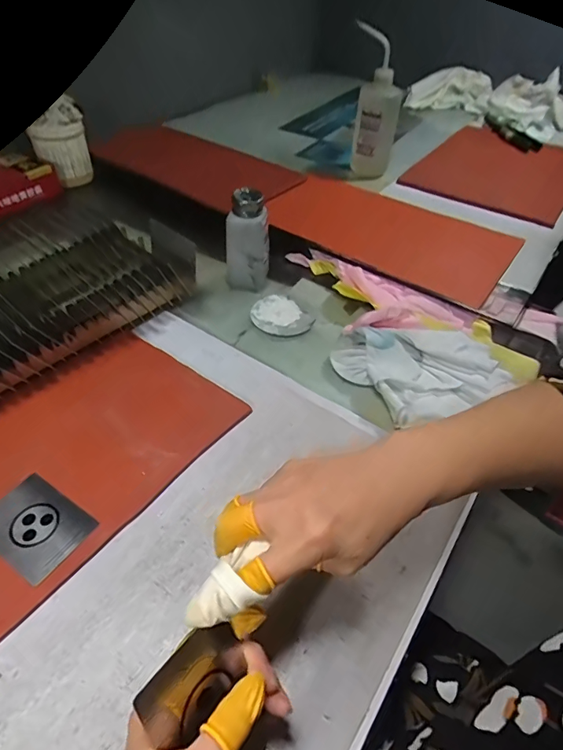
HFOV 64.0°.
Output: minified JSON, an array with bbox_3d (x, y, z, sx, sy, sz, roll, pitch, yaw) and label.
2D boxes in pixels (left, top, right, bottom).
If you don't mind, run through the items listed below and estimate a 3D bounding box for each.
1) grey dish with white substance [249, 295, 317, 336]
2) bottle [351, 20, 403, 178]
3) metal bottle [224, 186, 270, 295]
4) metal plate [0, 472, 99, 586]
[{"bbox_3d":[-0.003,-0.080,0.593,0.065,0.010,0.077,-25,53,-24],"label":"grey dish with white substance"},{"bbox_3d":[0.162,-0.463,0.788,0.090,0.224,0.058,21,49,16],"label":"bottle"},{"bbox_3d":[-0.047,-0.176,0.610,0.057,0.136,0.046,-1,47,-5],"label":"metal bottle"},{"bbox_3d":[-0.206,0.124,0.375,0.084,0.004,0.061,27,51,21],"label":"metal plate"}]

